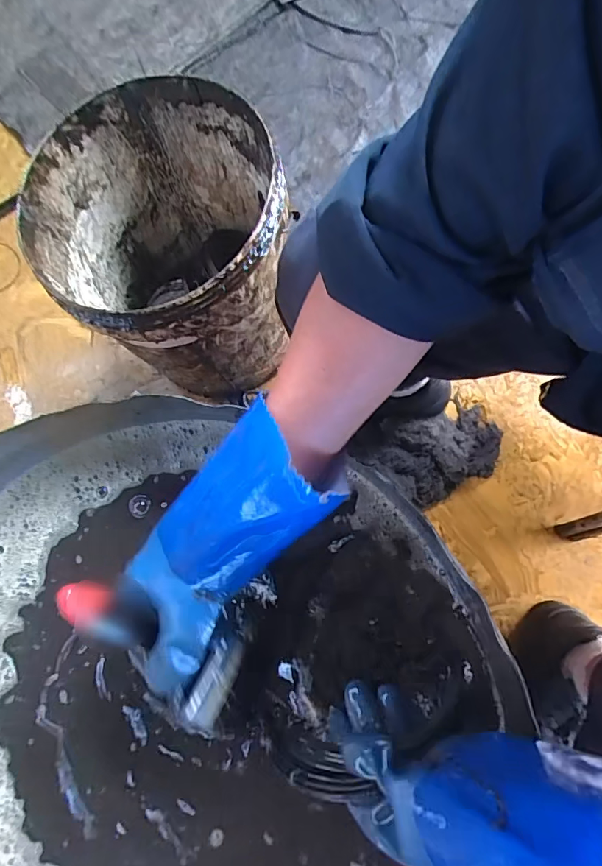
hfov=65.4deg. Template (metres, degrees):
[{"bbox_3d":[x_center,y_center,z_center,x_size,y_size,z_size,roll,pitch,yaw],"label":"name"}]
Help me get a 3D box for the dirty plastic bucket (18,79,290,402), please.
[{"bbox_3d":[-0.168,-0.253,0.700,0.317,0.290,0.325,-1,77,6],"label":"dirty plastic bucket"}]

